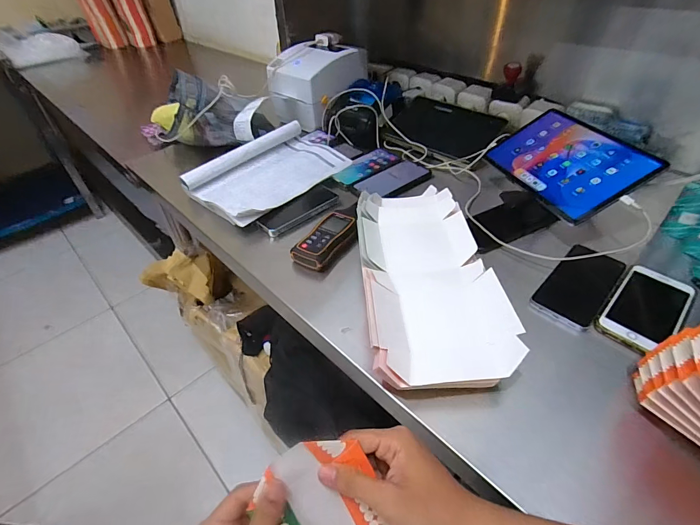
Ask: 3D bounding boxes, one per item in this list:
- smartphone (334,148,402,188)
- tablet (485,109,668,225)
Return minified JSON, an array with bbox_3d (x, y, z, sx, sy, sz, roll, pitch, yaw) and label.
[{"bbox_3d":[0.036,-0.214,0.799,0.175,0.010,0.071,-33,51,-29],"label":"smartphone"},{"bbox_3d":[0.374,-0.181,0.634,0.158,0.015,0.246,-34,46,8],"label":"tablet"}]

